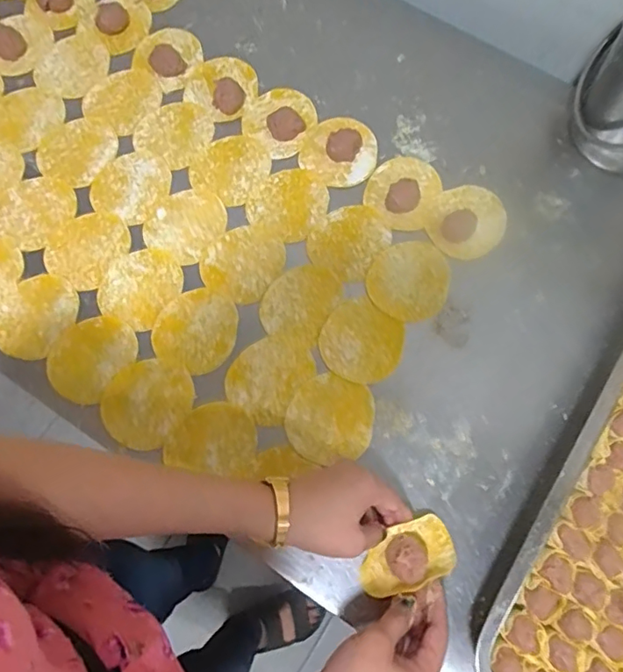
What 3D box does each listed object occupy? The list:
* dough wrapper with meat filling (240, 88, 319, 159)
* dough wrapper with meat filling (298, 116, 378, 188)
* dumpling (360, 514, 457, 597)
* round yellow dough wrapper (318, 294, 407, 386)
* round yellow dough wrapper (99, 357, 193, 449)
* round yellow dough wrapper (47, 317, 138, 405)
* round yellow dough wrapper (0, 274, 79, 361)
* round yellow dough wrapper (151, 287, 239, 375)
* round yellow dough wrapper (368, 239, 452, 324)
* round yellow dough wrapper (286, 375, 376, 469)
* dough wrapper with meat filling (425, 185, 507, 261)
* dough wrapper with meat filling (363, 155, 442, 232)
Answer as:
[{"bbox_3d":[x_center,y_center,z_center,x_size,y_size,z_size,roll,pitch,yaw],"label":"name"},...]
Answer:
[{"bbox_3d":[-0.036,-0.240,0.588,0.075,0.013,0.084,24,76,5],"label":"dough wrapper with meat filling"},{"bbox_3d":[0.033,-0.202,0.571,0.075,0.020,0.079,0,75,-1],"label":"dough wrapper with meat filling"},{"bbox_3d":[0.081,0.187,0.451,0.084,0.032,0.045,-19,76,-6],"label":"dumpling"},{"bbox_3d":[0.049,0.006,0.518,0.078,0.004,0.079,0,75,-1],"label":"round yellow dough wrapper"},{"bbox_3d":[-0.154,0.062,0.502,0.075,0.010,0.086,30,73,5],"label":"round yellow dough wrapper"},{"bbox_3d":[-0.214,0.020,0.516,0.070,0.006,0.086,36,77,8],"label":"round yellow dough wrapper"},{"bbox_3d":[-0.273,-0.020,0.526,0.068,0.004,0.086,32,77,7],"label":"round yellow dough wrapper"},{"bbox_3d":[-0.112,-0.007,0.525,0.077,0.008,0.080,0,76,0],"label":"round yellow dough wrapper"},{"bbox_3d":[0.101,-0.057,0.540,0.077,0.005,0.090,31,77,7],"label":"round yellow dough wrapper"},{"bbox_3d":[0.019,0.079,0.497,0.078,0.004,0.080,0,75,-1],"label":"round yellow dough wrapper"},{"bbox_3d":[0.164,-0.121,0.560,0.087,0.005,0.075,-33,78,-9],"label":"dough wrapper with meat filling"},{"bbox_3d":[0.096,-0.155,0.559,0.071,0.011,0.086,27,76,6],"label":"dough wrapper with meat filling"}]

